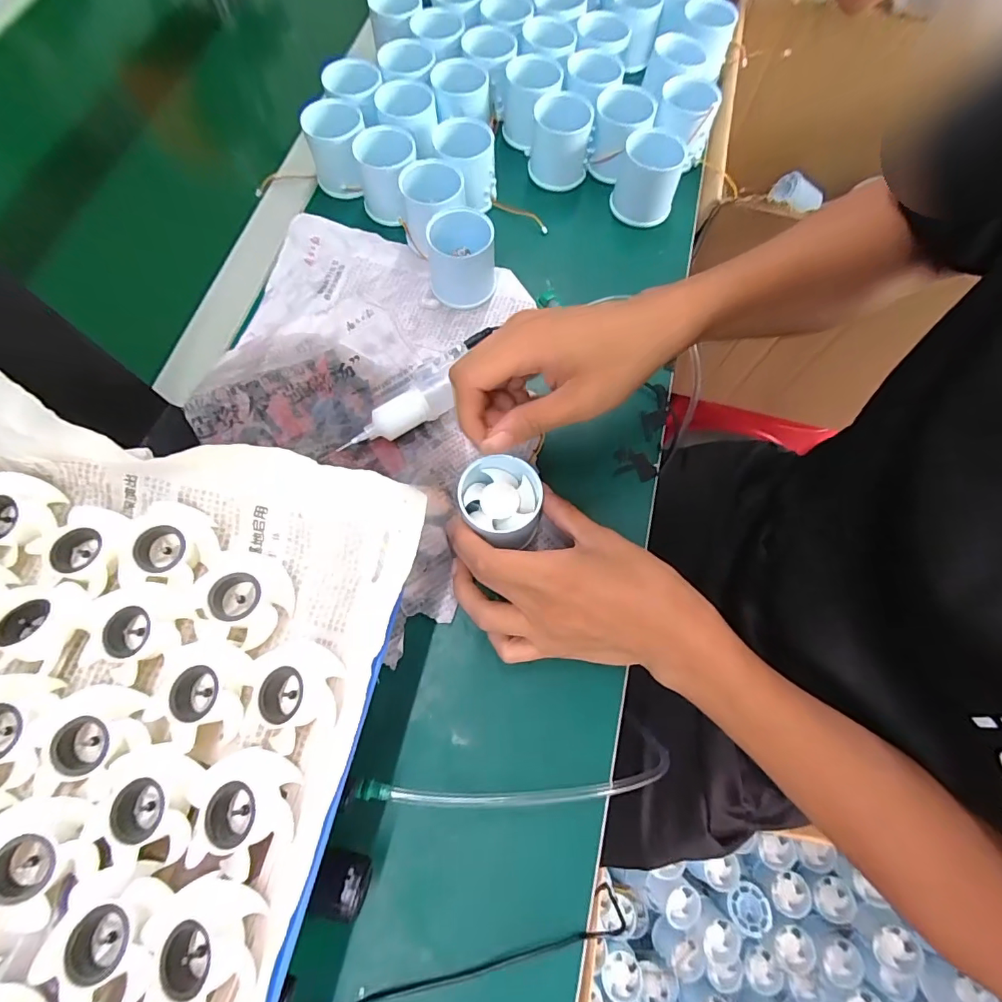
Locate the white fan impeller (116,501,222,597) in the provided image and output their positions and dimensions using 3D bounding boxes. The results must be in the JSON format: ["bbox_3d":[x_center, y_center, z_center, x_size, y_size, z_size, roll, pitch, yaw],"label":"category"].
[{"bbox_3d":[-0.163,0.022,0.228,0.047,0.017,0.043,6,70,3],"label":"white fan impeller"}]

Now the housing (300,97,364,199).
[{"bbox_3d":[-0.142,-0.308,0.422,0.049,0.053,0.060,-18,71,-8],"label":"housing"}]

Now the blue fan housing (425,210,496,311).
[{"bbox_3d":[-0.031,-0.194,0.384,0.053,0.049,0.050,-8,70,-5],"label":"blue fan housing"}]

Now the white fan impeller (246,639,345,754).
[{"bbox_3d":[-0.089,0.081,0.206,0.038,0.015,0.044,-11,70,-4],"label":"white fan impeller"}]

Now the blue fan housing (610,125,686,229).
[{"bbox_3d":[0.128,-0.283,0.419,0.049,0.050,0.054,11,70,2],"label":"blue fan housing"}]

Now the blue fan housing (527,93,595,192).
[{"bbox_3d":[0.053,-0.321,0.433,0.052,0.055,0.052,11,70,2],"label":"blue fan housing"}]

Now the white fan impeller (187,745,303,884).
[{"bbox_3d":[-0.104,0.122,0.192,0.044,0.014,0.039,6,70,3],"label":"white fan impeller"}]

